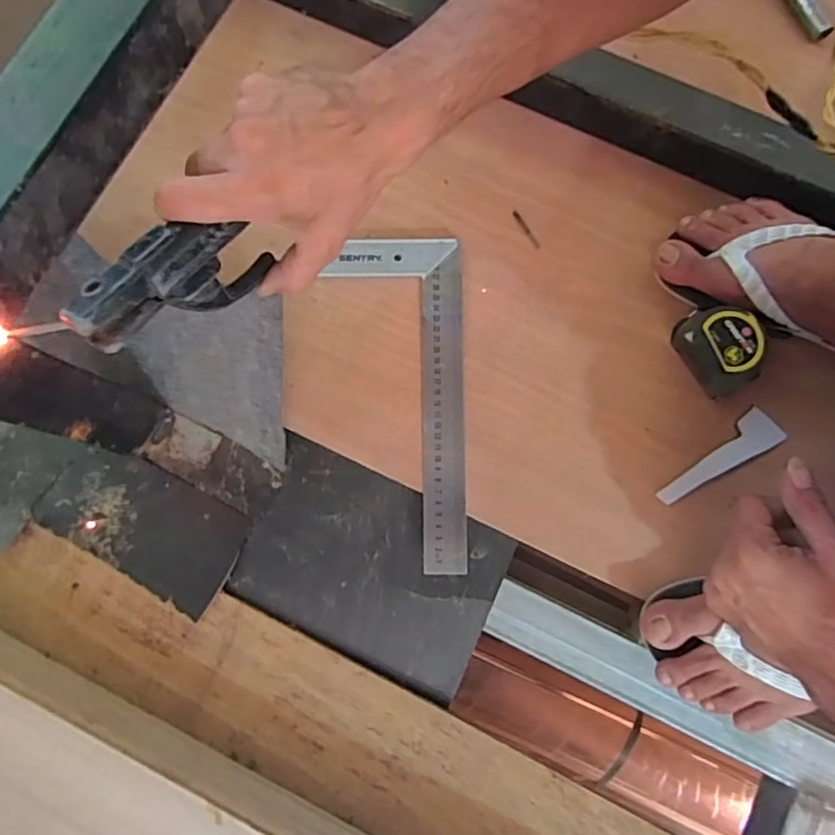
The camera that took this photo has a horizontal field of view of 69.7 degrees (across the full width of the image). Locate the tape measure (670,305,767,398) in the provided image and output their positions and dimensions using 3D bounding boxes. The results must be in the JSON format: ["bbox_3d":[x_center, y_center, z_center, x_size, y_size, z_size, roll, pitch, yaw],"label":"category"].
[{"bbox_3d":[0.270,-0.061,0.537,0.065,0.038,0.077,-35,81,-6],"label":"tape measure"}]

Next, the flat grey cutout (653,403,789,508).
[{"bbox_3d":[0.270,0.041,0.534,0.122,0.005,0.035,-37,81,-6],"label":"flat grey cutout"}]

